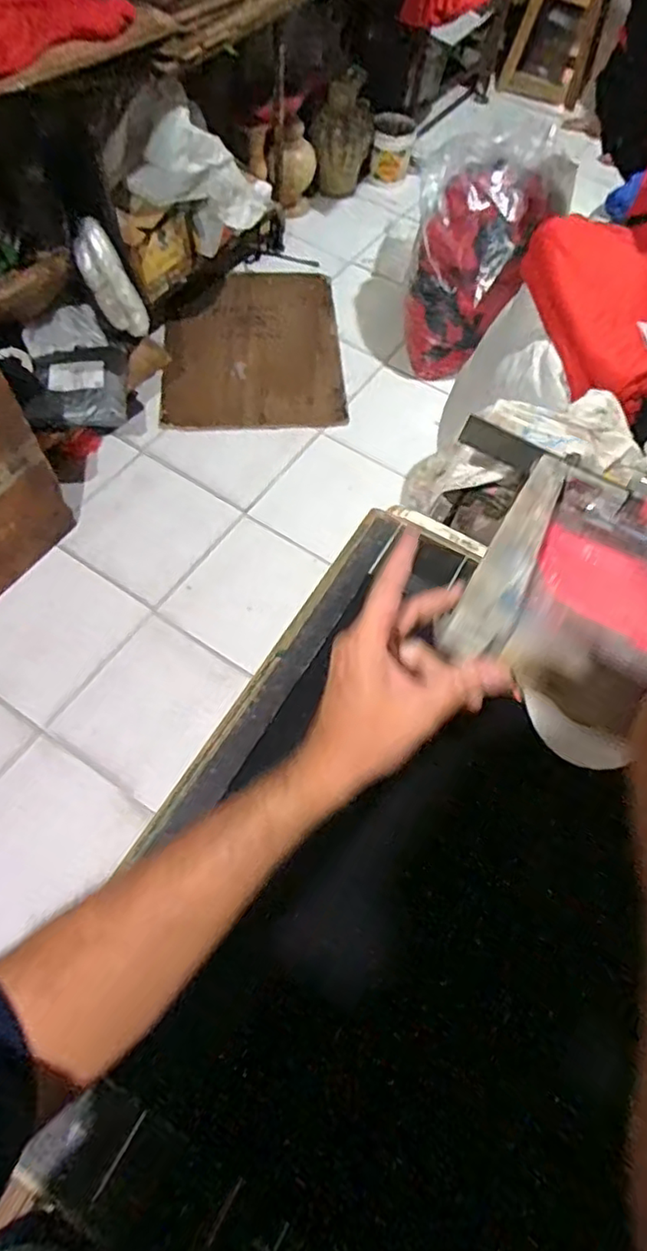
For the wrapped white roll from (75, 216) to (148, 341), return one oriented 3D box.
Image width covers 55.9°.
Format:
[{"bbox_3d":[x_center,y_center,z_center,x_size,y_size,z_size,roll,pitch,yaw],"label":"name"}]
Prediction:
[{"bbox_3d":[-0.568,-0.915,1.625,0.094,0.291,0.094,-18,33,12],"label":"wrapped white roll"}]

